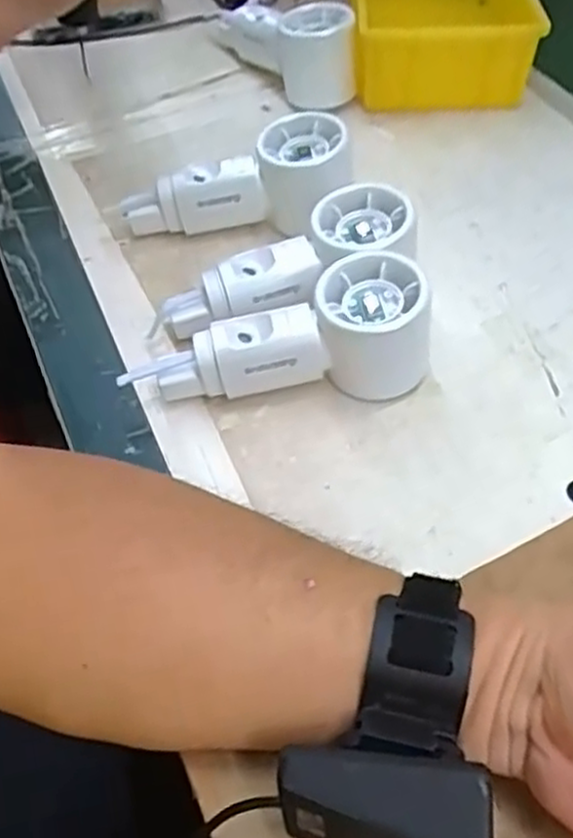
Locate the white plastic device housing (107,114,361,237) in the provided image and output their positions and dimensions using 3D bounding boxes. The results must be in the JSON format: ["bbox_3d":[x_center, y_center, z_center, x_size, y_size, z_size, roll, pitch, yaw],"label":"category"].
[{"bbox_3d":[-0.037,-0.147,0.499,0.163,0.062,0.046,-15,51,10],"label":"white plastic device housing"}]

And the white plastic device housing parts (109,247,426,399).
[{"bbox_3d":[-0.005,-0.037,0.401,0.158,0.061,0.058,-9,52,-6],"label":"white plastic device housing parts"}]

